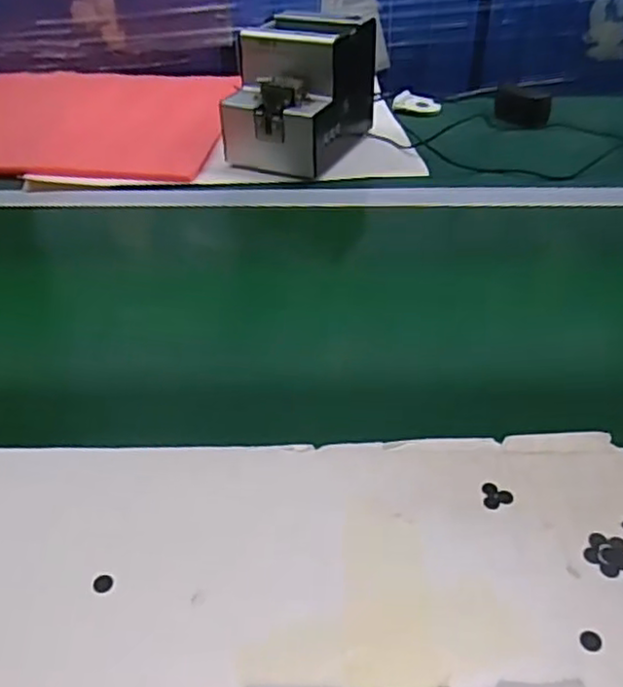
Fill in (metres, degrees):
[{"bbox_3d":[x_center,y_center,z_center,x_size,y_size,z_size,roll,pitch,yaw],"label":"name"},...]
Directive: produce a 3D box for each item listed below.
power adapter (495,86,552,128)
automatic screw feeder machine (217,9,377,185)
[{"bbox_3d":[0.299,-0.339,0.950,0.080,0.047,0.026,30,47,33],"label":"power adapter"},{"bbox_3d":[-0.012,-0.317,0.828,0.125,0.142,0.188,15,40,19],"label":"automatic screw feeder machine"}]

